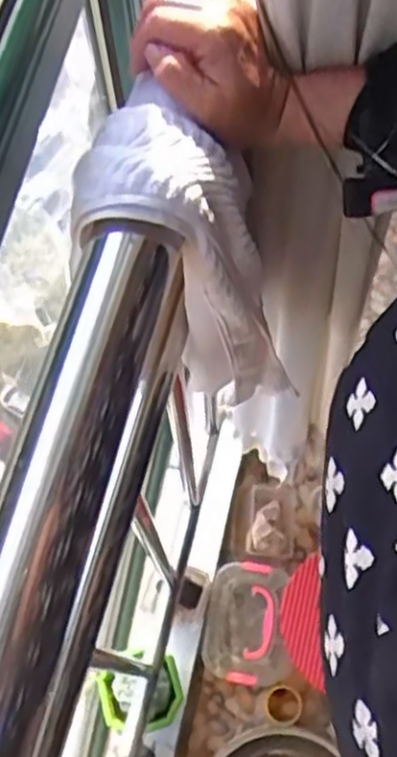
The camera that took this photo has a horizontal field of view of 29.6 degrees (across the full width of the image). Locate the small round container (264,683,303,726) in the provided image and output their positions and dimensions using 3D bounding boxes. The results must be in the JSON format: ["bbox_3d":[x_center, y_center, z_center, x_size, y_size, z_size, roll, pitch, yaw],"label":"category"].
[{"bbox_3d":[0.146,0.560,1.290,0.063,0.063,0.062,19,69,10],"label":"small round container"}]

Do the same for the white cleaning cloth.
[{"bbox_3d":[0.002,-0.061,0.587,0.088,0.305,0.102,34,71,34],"label":"white cleaning cloth"}]

